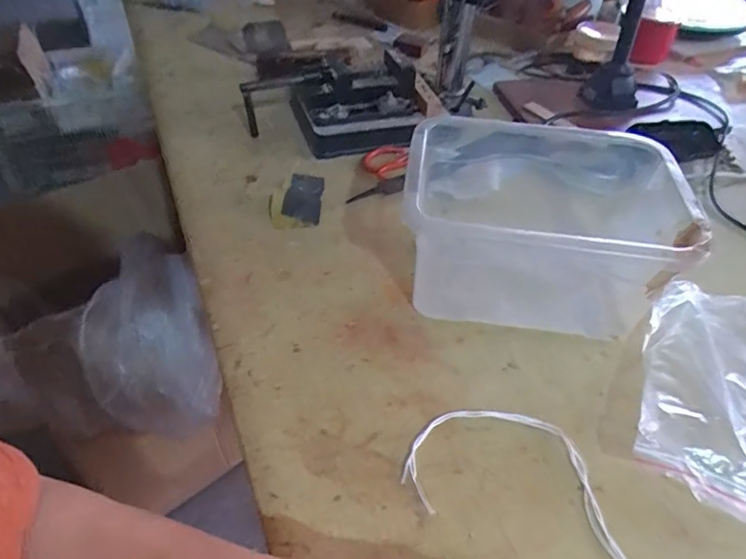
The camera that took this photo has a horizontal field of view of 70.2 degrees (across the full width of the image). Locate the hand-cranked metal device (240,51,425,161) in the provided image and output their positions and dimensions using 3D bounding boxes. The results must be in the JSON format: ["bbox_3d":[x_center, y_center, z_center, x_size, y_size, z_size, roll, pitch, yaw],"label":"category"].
[{"bbox_3d":[-0.051,-0.237,0.716,0.227,0.071,0.138,-11,46,-15],"label":"hand-cranked metal device"}]

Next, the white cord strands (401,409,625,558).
[{"bbox_3d":[0.125,0.153,0.373,0.199,0.004,0.112,25,47,21],"label":"white cord strands"}]

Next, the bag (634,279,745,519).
[{"bbox_3d":[0.290,0.086,0.428,0.139,0.040,0.209,18,45,13],"label":"bag"}]

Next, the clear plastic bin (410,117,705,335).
[{"bbox_3d":[0.154,-0.065,0.519,0.230,0.127,0.208,11,44,7],"label":"clear plastic bin"}]

